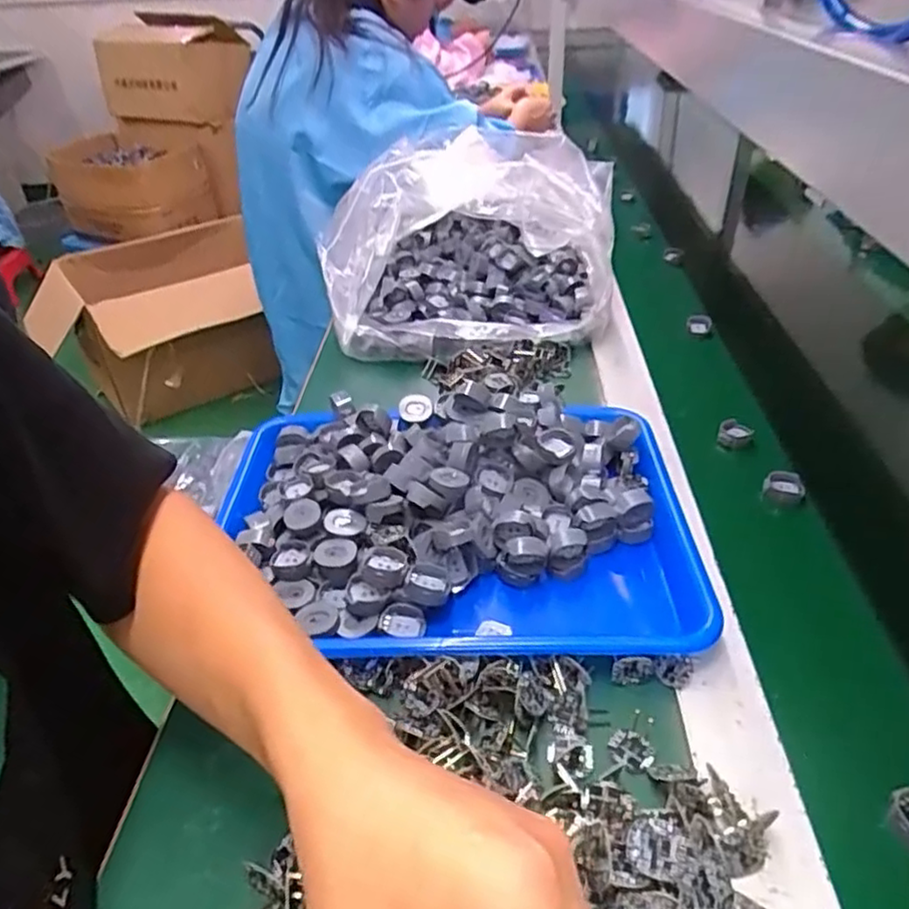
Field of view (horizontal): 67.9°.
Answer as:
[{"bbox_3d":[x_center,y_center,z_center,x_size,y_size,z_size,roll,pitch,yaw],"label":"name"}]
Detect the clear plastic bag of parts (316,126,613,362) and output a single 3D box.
[{"bbox_3d":[0.021,-0.265,0.802,0.312,0.134,0.360,0,38,5],"label":"clear plastic bag of parts"}]

